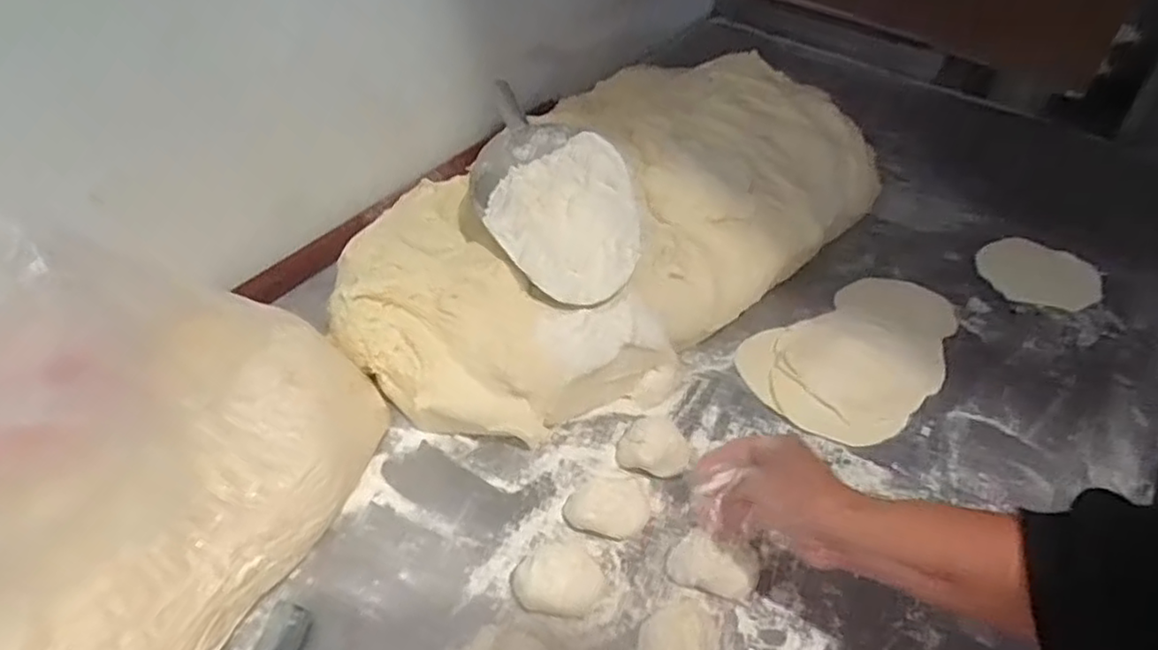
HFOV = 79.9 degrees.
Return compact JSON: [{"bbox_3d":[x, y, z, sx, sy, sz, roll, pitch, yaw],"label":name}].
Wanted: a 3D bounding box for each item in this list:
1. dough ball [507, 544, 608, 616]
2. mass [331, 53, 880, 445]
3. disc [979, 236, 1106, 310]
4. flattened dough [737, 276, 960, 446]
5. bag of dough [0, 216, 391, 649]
[{"bbox_3d":[-0.016,0.188,0.515,0.067,0.038,0.046,2,46,0],"label":"dough ball"},{"bbox_3d":[0.039,-0.113,0.741,0.331,0.136,0.588,33,54,26],"label":"mass"},{"bbox_3d":[0.523,-0.058,0.789,0.124,0.011,0.113,1,46,-1],"label":"disc"},{"bbox_3d":[0.291,0.022,0.700,0.249,0.019,0.148,-27,53,-25],"label":"flattened dough"},{"bbox_3d":[-0.341,0.103,0.452,0.236,0.227,0.408,21,49,17],"label":"bag of dough"}]

